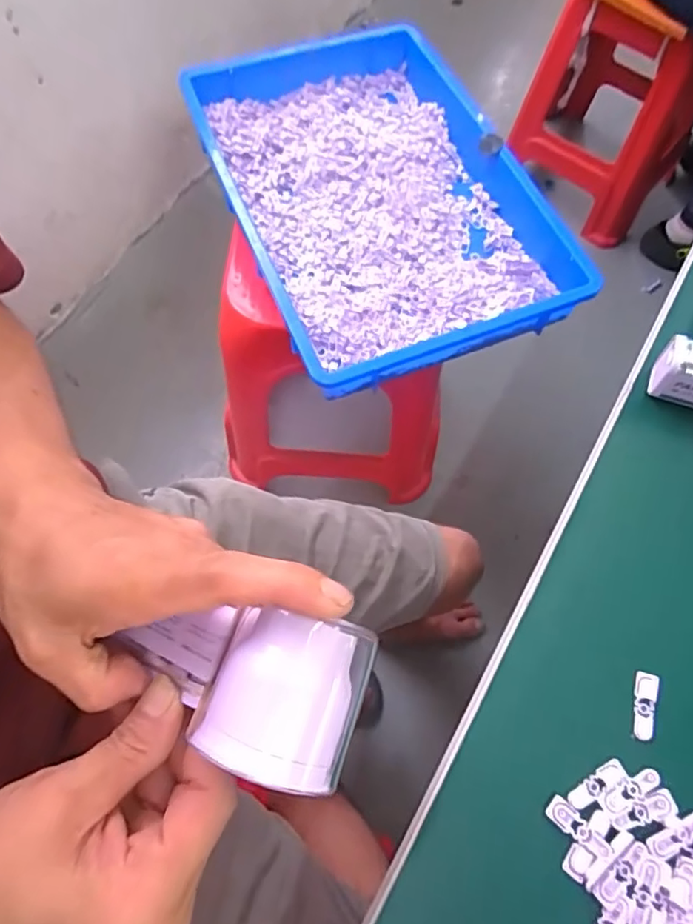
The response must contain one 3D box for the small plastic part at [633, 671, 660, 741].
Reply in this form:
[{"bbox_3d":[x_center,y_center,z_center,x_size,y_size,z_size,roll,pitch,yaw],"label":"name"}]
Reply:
[{"bbox_3d":[0.160,0.131,0.305,0.011,0.004,0.034,19,68,7],"label":"small plastic part"}]

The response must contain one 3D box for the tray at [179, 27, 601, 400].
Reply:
[{"bbox_3d":[0.035,-0.364,0.767,0.370,0.064,0.544,-21,68,-9],"label":"tray"}]

